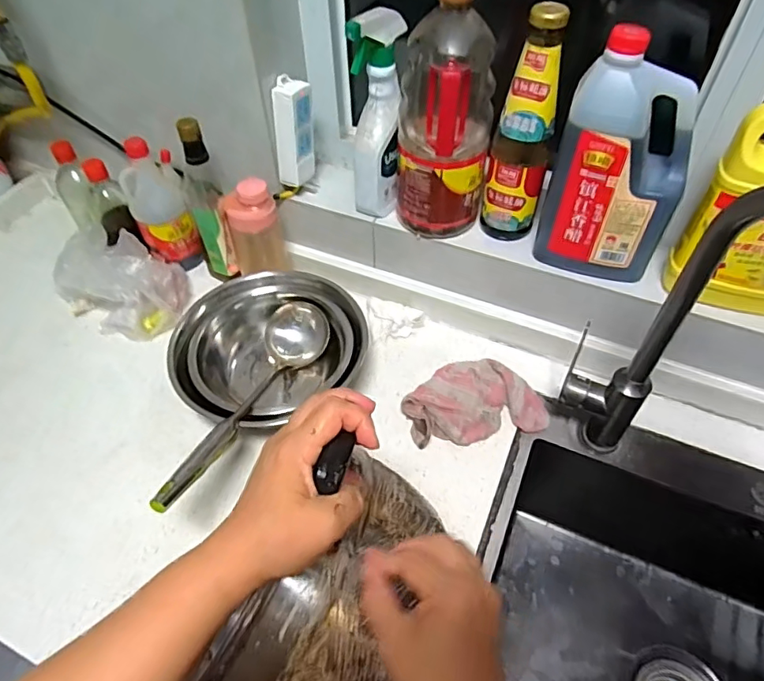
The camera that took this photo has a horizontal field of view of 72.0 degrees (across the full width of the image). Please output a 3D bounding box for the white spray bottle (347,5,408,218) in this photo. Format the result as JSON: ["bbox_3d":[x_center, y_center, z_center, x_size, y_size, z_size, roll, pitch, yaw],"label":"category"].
[{"bbox_3d":[-0.005,-0.266,0.645,0.067,0.230,0.057,-3,51,-1],"label":"white spray bottle"}]

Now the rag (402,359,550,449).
[{"bbox_3d":[0.117,0.073,0.681,0.174,0.037,0.110,-10,51,-6],"label":"rag"}]

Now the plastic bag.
[{"bbox_3d":[-0.384,-0.091,0.761,0.180,0.110,0.115,21,54,17],"label":"plastic bag"}]

